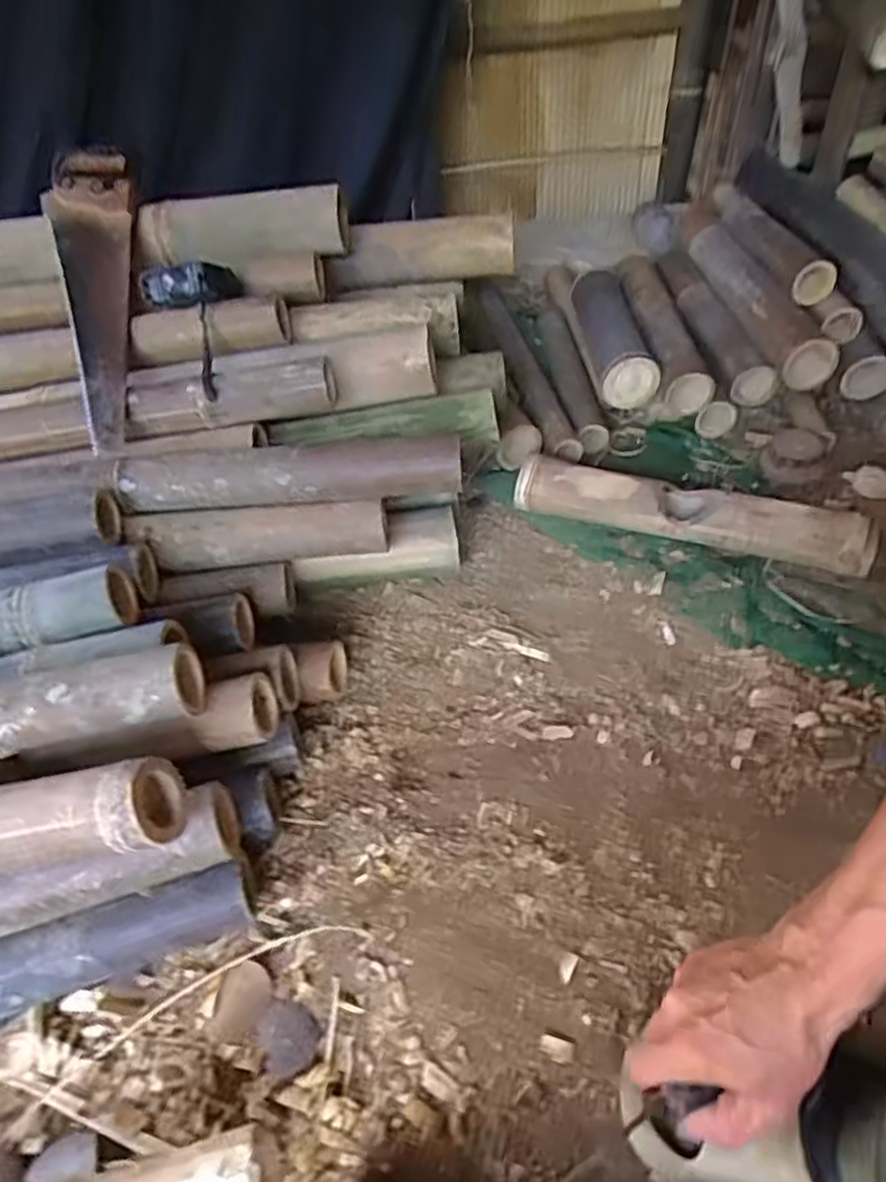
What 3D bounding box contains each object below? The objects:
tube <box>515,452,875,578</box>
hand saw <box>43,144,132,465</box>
[{"bbox_3d":[0.290,-0.097,0.861,0.403,0.069,0.067,11,49,16],"label":"tube"},{"bbox_3d":[-0.393,-0.361,0.847,0.113,0.017,0.448,-25,66,5],"label":"hand saw"}]

